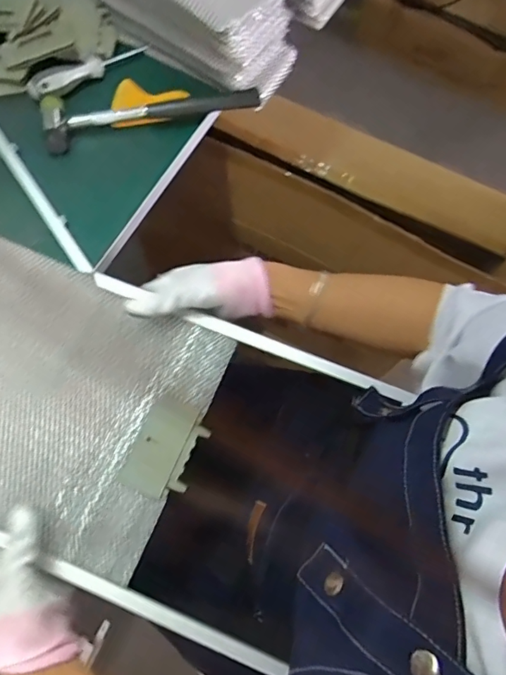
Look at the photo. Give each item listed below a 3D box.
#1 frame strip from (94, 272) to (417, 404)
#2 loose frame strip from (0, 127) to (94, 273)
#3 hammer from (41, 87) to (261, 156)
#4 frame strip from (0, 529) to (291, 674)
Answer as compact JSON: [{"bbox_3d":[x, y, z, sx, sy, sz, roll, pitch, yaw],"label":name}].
[{"bbox_3d":[-0.006,-0.002,0.467,0.323,0.007,0.014,21,71,8],"label":"frame strip"},{"bbox_3d":[-0.235,-0.162,0.520,0.017,0.009,0.240,-34,75,-13],"label":"loose frame strip"},{"bbox_3d":[-0.117,-0.269,0.563,0.243,0.023,0.061,-16,72,-8],"label":"hammer"},{"bbox_3d":[-0.111,0.208,0.399,0.297,0.005,0.013,22,71,6],"label":"frame strip"}]

